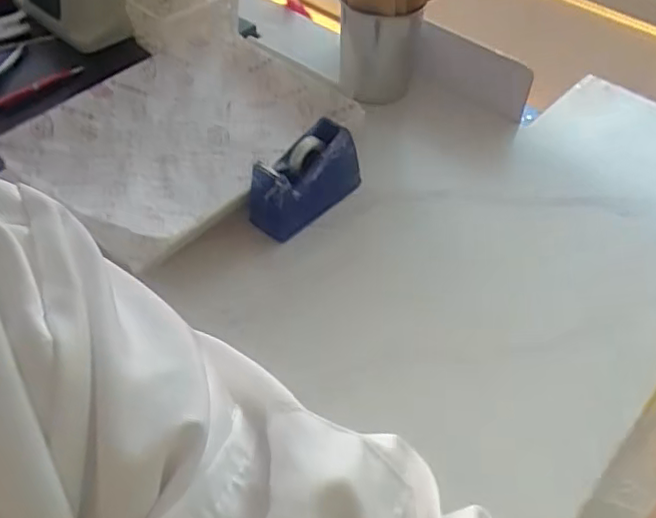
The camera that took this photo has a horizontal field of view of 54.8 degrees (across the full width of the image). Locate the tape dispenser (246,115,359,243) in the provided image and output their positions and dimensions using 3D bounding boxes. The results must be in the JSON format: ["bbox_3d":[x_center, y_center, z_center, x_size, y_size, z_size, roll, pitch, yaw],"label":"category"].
[{"bbox_3d":[-0.021,-0.089,0.693,0.047,0.088,0.129,38,58,26],"label":"tape dispenser"}]

